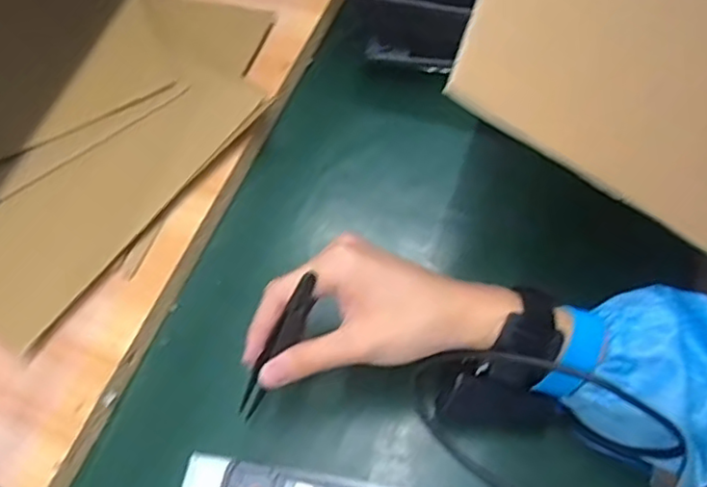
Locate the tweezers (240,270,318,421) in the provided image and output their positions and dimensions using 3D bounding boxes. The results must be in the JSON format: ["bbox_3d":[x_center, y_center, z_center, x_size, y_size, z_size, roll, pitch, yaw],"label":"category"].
[{"bbox_3d":[-0.044,0.063,0.384,0.012,0.014,0.100,39,113,22],"label":"tweezers"}]

